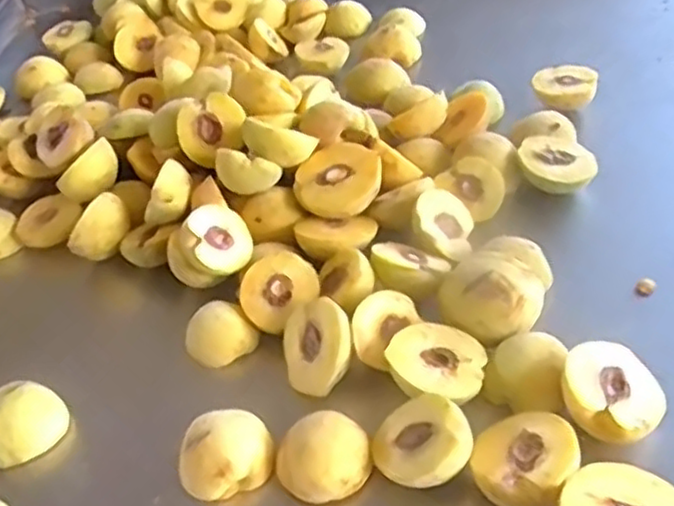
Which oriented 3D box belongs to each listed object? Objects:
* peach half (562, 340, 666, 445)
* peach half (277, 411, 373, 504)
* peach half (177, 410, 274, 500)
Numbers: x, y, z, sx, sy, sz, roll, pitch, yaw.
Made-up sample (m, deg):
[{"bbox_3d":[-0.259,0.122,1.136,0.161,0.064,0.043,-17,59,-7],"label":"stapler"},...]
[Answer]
[{"bbox_3d":[0.189,0.101,0.488,0.065,0.045,0.068,-6,42,5],"label":"peach half"},{"bbox_3d":[-0.010,0.141,0.487,0.064,0.037,0.059,-4,41,4],"label":"peach half"},{"bbox_3d":[-0.078,0.141,0.499,0.062,0.036,0.050,-14,41,-8],"label":"peach half"}]

